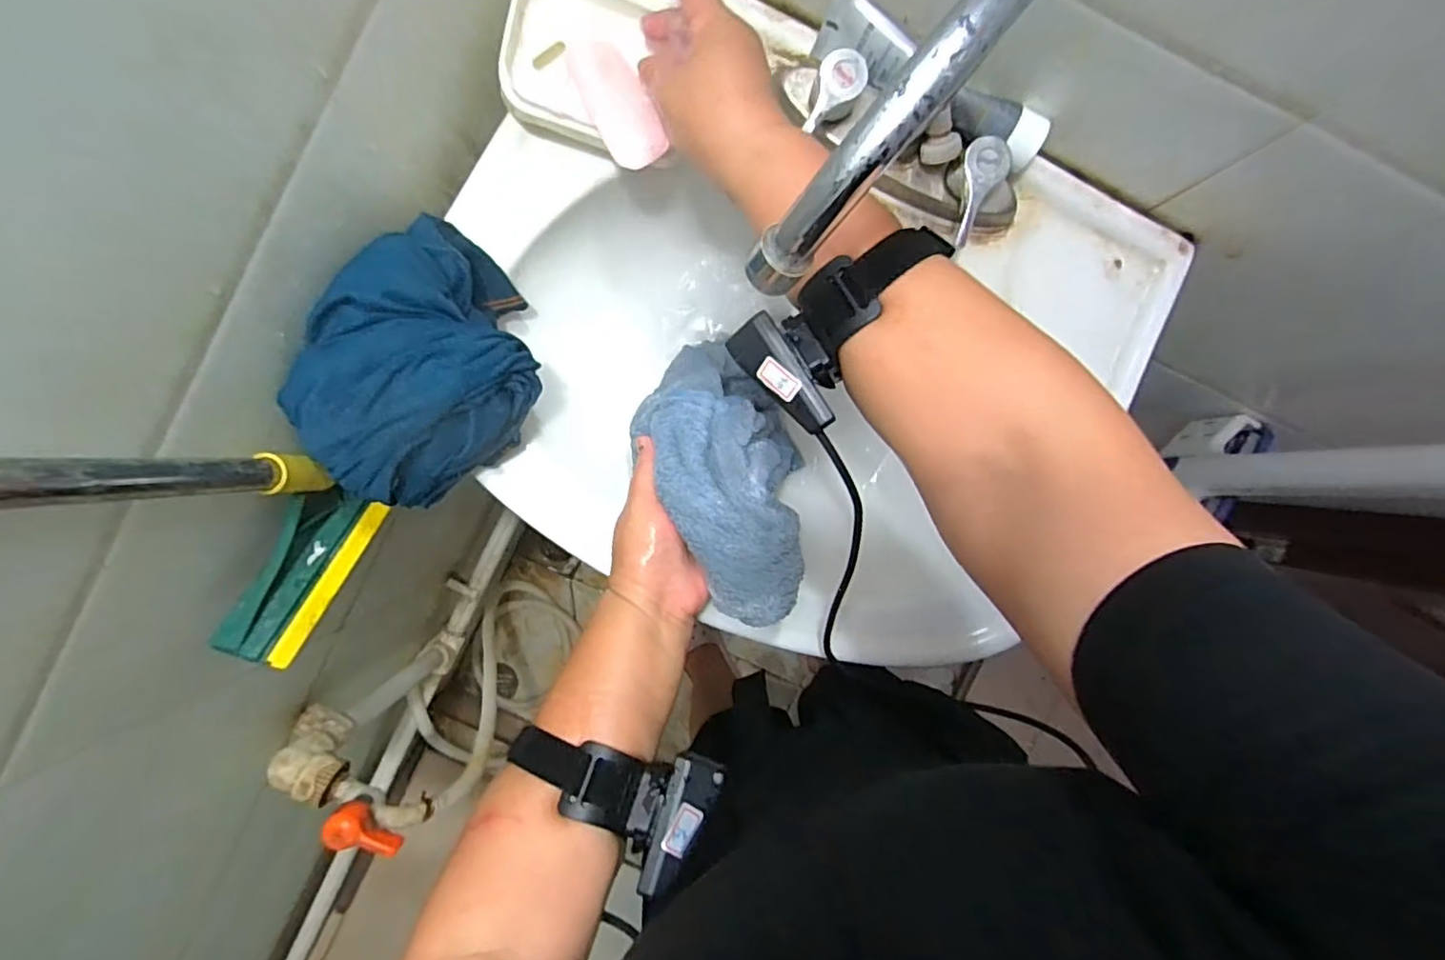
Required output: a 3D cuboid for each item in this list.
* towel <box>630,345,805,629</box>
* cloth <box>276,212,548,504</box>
[{"bbox_3d":[0.007,-0.008,0.427,0.105,0.061,0.207,-12,60,-2],"label":"towel"},{"bbox_3d":[-0.174,-0.063,0.380,0.111,0.083,0.153,34,91,-4],"label":"cloth"}]

